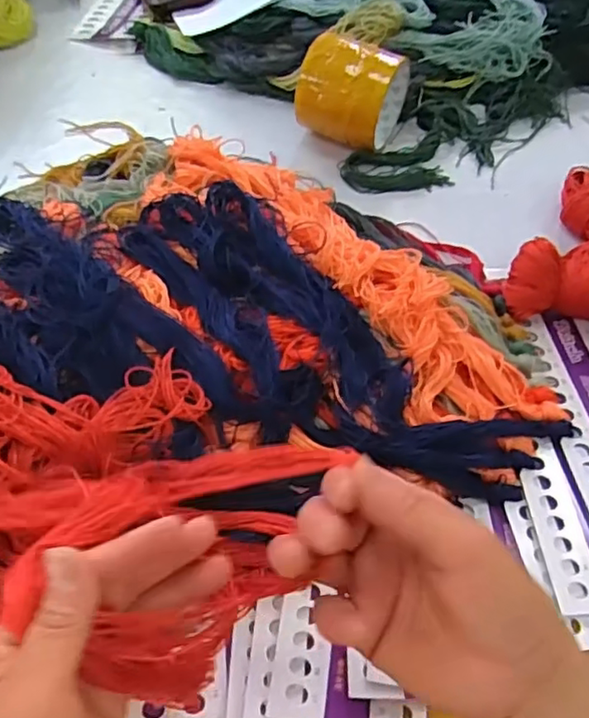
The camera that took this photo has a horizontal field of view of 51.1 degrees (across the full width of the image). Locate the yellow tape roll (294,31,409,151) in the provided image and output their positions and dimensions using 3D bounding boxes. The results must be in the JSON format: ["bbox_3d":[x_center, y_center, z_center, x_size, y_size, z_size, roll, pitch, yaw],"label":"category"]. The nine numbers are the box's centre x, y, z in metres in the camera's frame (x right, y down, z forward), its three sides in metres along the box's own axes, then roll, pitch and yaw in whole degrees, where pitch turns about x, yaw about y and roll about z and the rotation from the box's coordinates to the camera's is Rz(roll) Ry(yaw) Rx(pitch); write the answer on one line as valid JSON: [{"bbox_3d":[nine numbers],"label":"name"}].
[{"bbox_3d":[0.053,-0.244,0.568,0.078,0.084,0.089,22,59,14],"label":"yellow tape roll"}]

